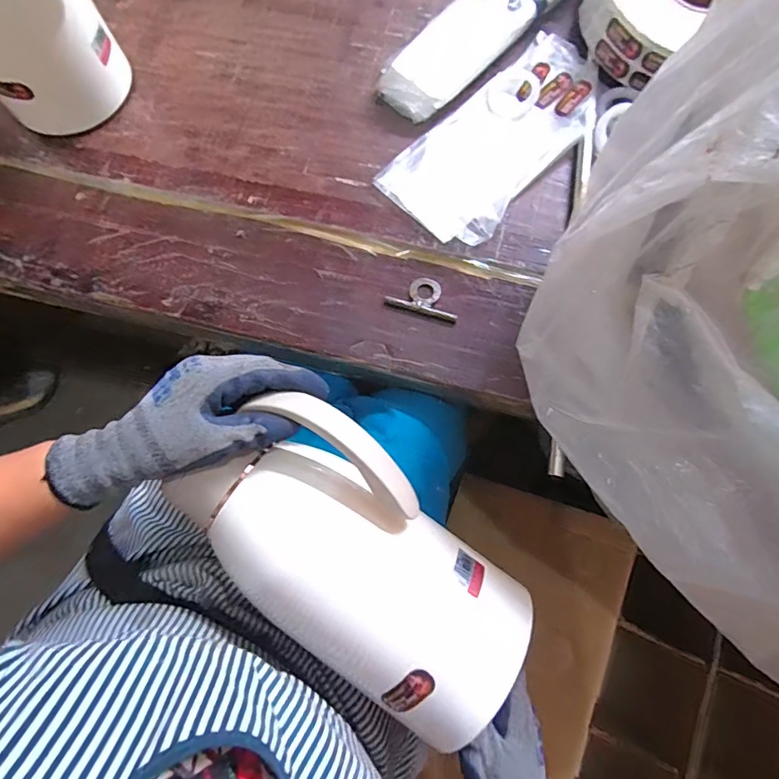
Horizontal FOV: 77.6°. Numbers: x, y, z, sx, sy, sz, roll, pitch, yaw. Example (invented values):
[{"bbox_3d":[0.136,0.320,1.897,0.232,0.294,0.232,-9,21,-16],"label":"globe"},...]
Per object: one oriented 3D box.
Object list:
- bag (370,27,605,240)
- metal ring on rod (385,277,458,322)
[{"bbox_3d":[0.121,-0.271,0.521,0.126,0.024,0.264,41,78,9],"label":"bag"},{"bbox_3d":[0.035,-0.094,0.483,0.071,0.004,0.037,16,76,3],"label":"metal ring on rod"}]

